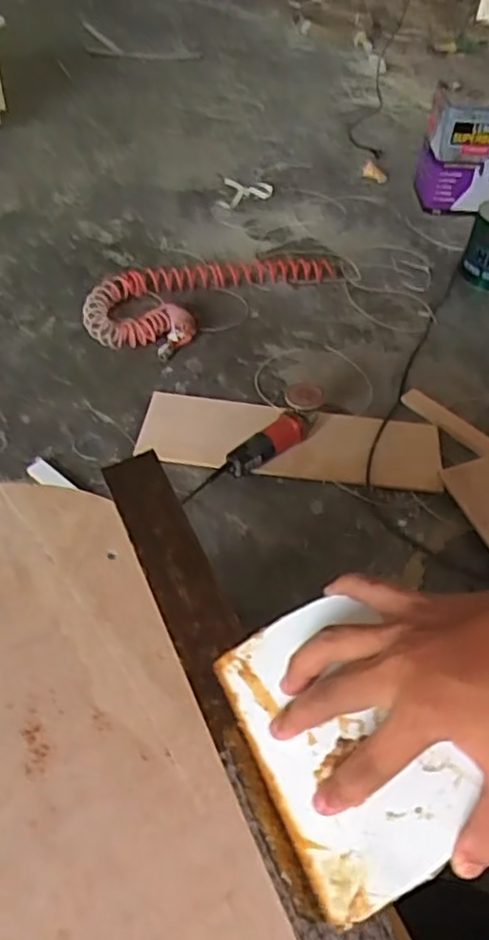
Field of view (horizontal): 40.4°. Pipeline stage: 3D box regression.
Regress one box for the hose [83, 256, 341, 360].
[{"bbox_3d":[-0.088,-0.502,1.799,0.715,0.059,0.315,-31,58,-26],"label":"hose"}]

